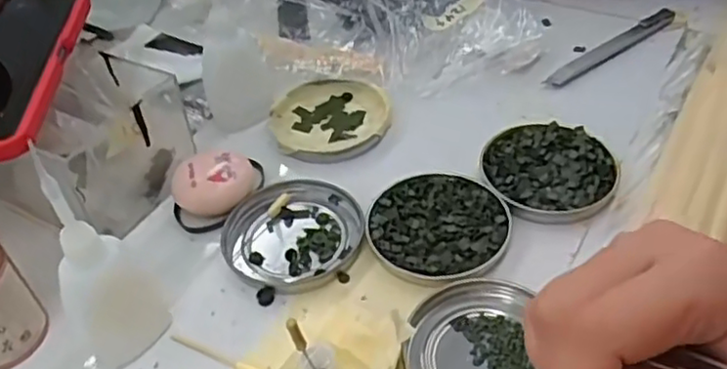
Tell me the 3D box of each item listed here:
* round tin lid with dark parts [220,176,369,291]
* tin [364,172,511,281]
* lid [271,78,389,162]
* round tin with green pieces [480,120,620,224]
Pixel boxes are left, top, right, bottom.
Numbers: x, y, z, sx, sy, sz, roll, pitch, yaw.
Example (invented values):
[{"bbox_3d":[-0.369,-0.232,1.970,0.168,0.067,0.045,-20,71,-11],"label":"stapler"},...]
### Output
[{"bbox_3d":[-0.042,0.027,0.390,0.077,0.008,0.078,-3,44,3],"label":"round tin lid with dark parts"},{"bbox_3d":[0.042,0.023,0.382,0.077,0.008,0.076,-3,44,3],"label":"tin"},{"bbox_3d":[-0.022,-0.044,0.461,0.077,0.013,0.075,-3,44,3],"label":"lid"},{"bbox_3d":[0.111,-0.009,0.404,0.076,0.012,0.075,-3,44,3],"label":"round tin with green pieces"}]

